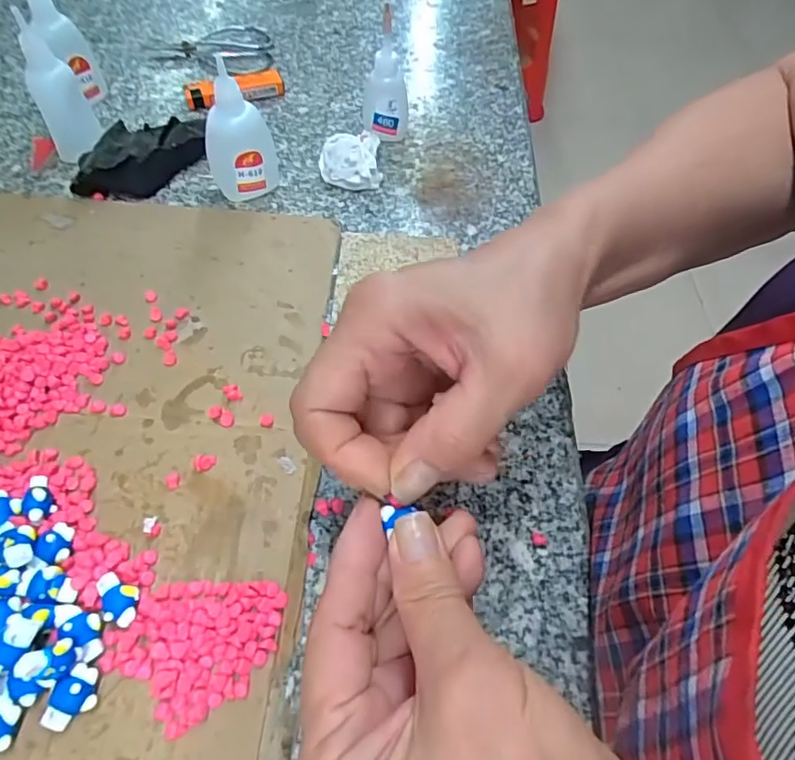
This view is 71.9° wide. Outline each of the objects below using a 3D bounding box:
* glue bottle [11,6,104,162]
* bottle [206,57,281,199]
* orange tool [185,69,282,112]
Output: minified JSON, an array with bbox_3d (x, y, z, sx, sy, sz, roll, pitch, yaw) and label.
[{"bbox_3d":[-0.234,-0.201,0.375,0.024,0.087,0.039,24,58,16],"label":"glue bottle"},{"bbox_3d":[-0.105,-0.162,0.364,0.043,0.081,0.033,-5,56,-7],"label":"bottle"},{"bbox_3d":[-0.136,-0.242,0.456,0.080,0.017,0.018,-19,59,-16],"label":"orange tool"}]

